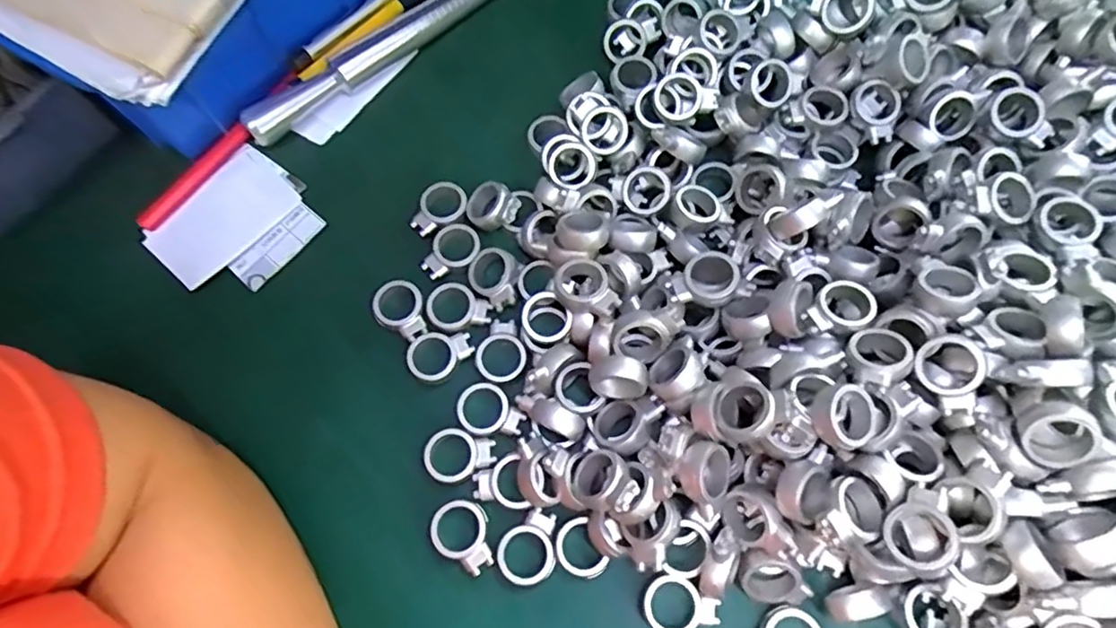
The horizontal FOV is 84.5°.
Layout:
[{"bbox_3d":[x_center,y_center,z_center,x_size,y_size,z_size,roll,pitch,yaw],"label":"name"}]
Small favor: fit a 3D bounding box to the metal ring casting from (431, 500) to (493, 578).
[{"bbox_3d":[-0.044,0.104,0.287,0.026,0.004,0.034,-37,73,-10],"label":"metal ring casting"}]

